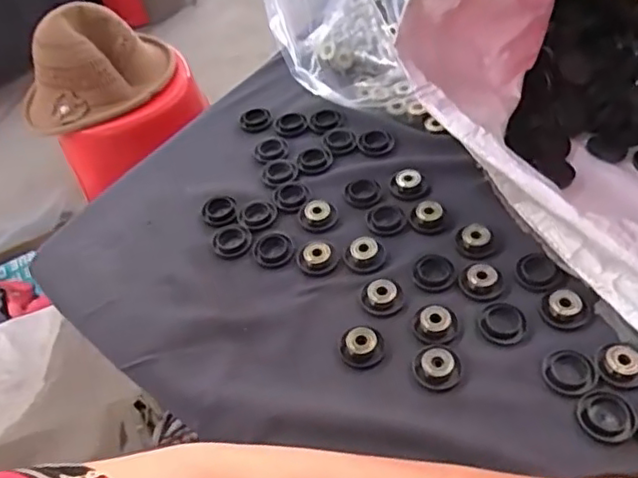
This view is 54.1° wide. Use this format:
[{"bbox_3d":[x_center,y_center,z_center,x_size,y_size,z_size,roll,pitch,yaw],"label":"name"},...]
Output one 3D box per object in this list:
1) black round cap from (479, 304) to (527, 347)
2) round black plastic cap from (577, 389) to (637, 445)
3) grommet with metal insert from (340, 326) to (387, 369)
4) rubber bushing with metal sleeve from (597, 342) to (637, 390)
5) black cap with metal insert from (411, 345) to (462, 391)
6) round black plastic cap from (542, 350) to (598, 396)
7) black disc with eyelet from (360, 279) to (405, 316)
[{"bbox_3d":[0.131,0.060,0.445,0.031,0.007,0.033,-4,49,5],"label":"black round cap"},{"bbox_3d":[0.179,0.108,0.389,0.032,0.010,0.034,-4,49,5],"label":"round black plastic cap"},{"bbox_3d":[0.031,0.076,0.442,0.031,0.009,0.030,-10,49,0],"label":"grommet with metal insert"},{"bbox_3d":[0.199,0.081,0.407,0.029,0.008,0.030,-4,49,5],"label":"rubber bushing with metal sleeve"},{"bbox_3d":[0.081,0.087,0.426,0.031,0.009,0.031,-4,49,5],"label":"black cap with metal insert"},{"bbox_3d":[0.167,0.087,0.415,0.033,0.005,0.034,-4,49,5],"label":"round black plastic cap"},{"bbox_3d":[0.048,0.042,0.468,0.031,0.011,0.026,-12,49,-2],"label":"black disc with eyelet"}]

